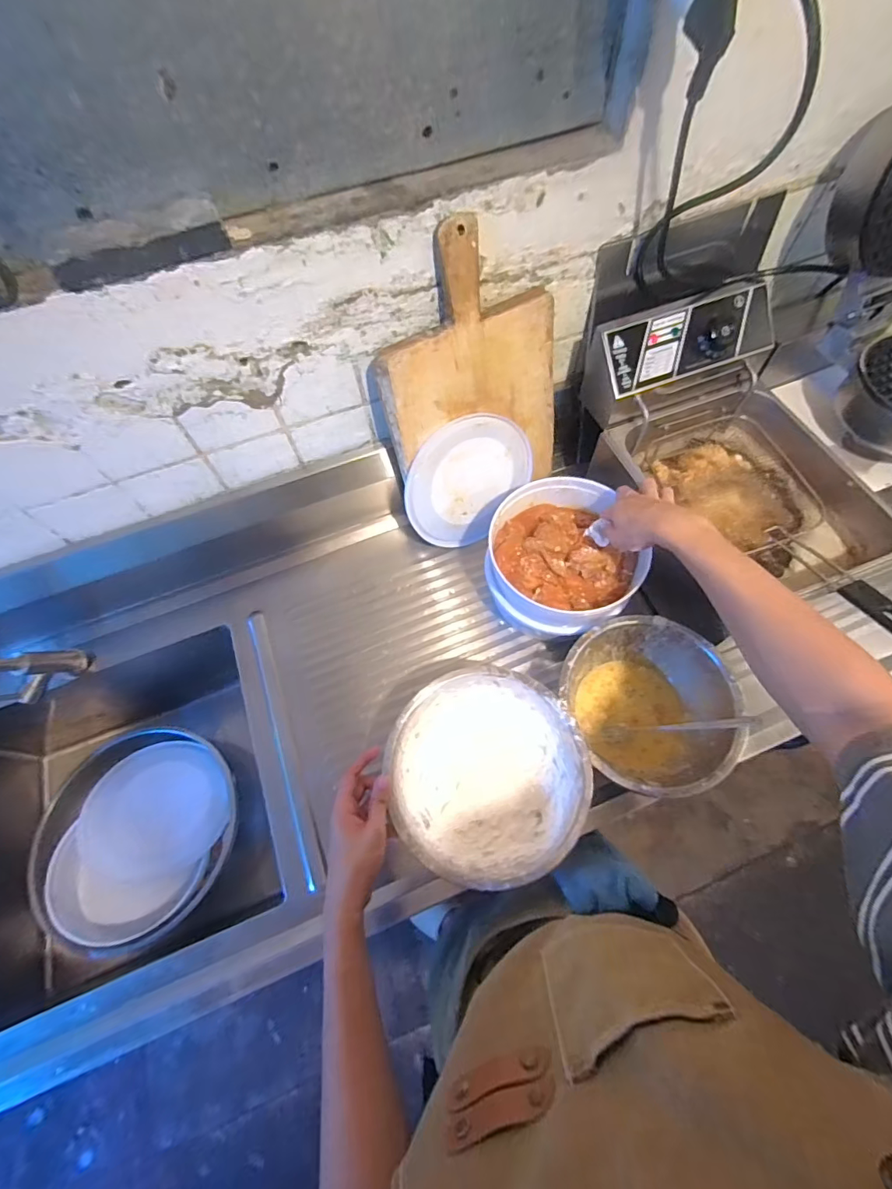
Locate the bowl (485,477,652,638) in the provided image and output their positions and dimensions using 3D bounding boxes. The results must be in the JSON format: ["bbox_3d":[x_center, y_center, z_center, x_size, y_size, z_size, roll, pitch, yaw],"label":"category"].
[{"bbox_3d":[0.156,-0.047,0.664,0.191,0.116,0.208,-1,65,2],"label":"bowl"}]

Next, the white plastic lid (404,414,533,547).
[{"bbox_3d":[0.031,-0.168,0.690,0.202,0.185,0.009,-50,46,17],"label":"white plastic lid"}]

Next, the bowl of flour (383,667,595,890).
[{"bbox_3d":[0.048,0.221,0.569,0.221,0.106,0.222,-1,65,2],"label":"bowl of flour"}]

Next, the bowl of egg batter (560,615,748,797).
[{"bbox_3d":[0.251,0.144,0.590,0.192,0.093,0.202,-1,65,2],"label":"bowl of egg batter"}]

